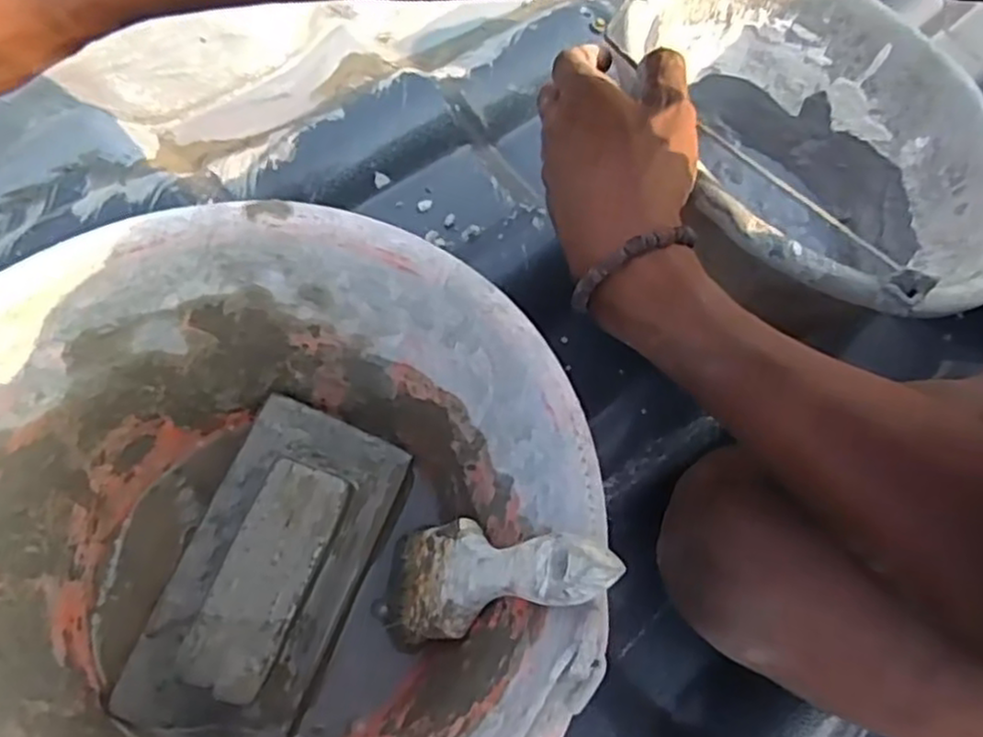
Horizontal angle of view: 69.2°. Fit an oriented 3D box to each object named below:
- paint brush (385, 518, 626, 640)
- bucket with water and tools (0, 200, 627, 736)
[{"bbox_3d":[-0.005,0.084,0.285,0.016,0.171,0.048,9,71,-26],"label":"paint brush"},{"bbox_3d":[-0.086,0.073,0.294,0.248,0.187,0.248,5,63,-10],"label":"bucket with water and tools"}]

